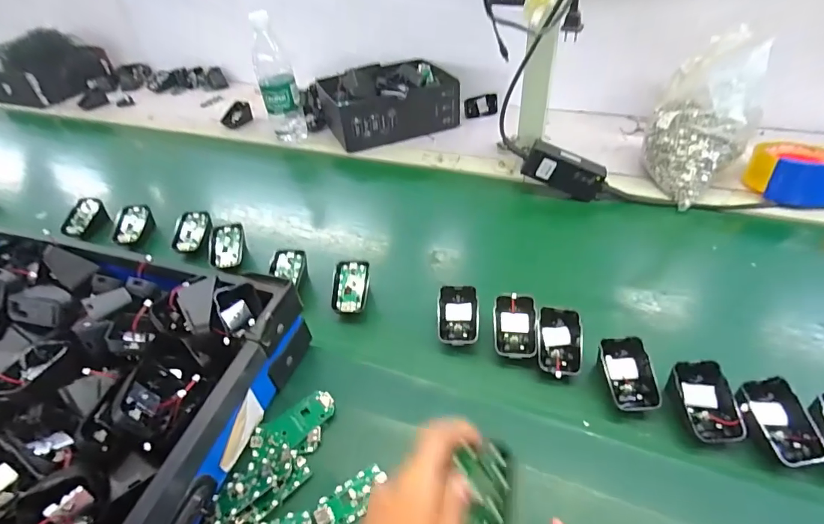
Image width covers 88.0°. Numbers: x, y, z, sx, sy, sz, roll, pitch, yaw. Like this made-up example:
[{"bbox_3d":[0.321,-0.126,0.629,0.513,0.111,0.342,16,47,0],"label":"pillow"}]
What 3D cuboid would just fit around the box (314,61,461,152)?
[{"bbox_3d":[-0.045,-0.320,0.852,0.241,0.094,0.179,-19,44,-15],"label":"box"}]

